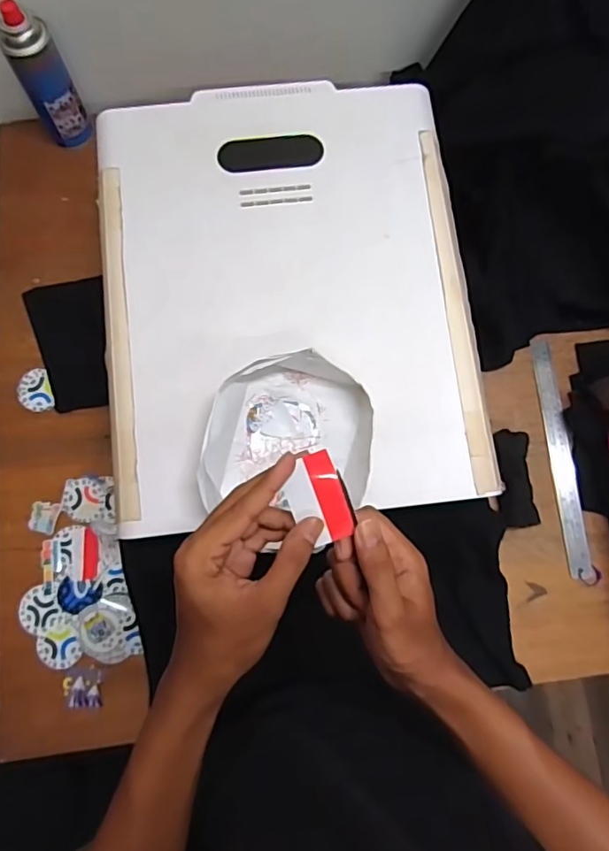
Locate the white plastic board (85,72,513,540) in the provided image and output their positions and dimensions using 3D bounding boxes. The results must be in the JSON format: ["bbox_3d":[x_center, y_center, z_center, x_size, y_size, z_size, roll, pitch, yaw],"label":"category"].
[{"bbox_3d":[-0.020,-0.156,0.601,0.396,0.028,0.499,-6,77,-2],"label":"white plastic board"}]

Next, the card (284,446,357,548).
[{"bbox_3d":[0.010,0.051,0.369,0.037,0.004,0.061,-22,98,-3],"label":"card"}]

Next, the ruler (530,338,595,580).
[{"bbox_3d":[0.347,0.038,0.734,0.030,0.007,0.324,-6,77,6],"label":"ruler"}]

